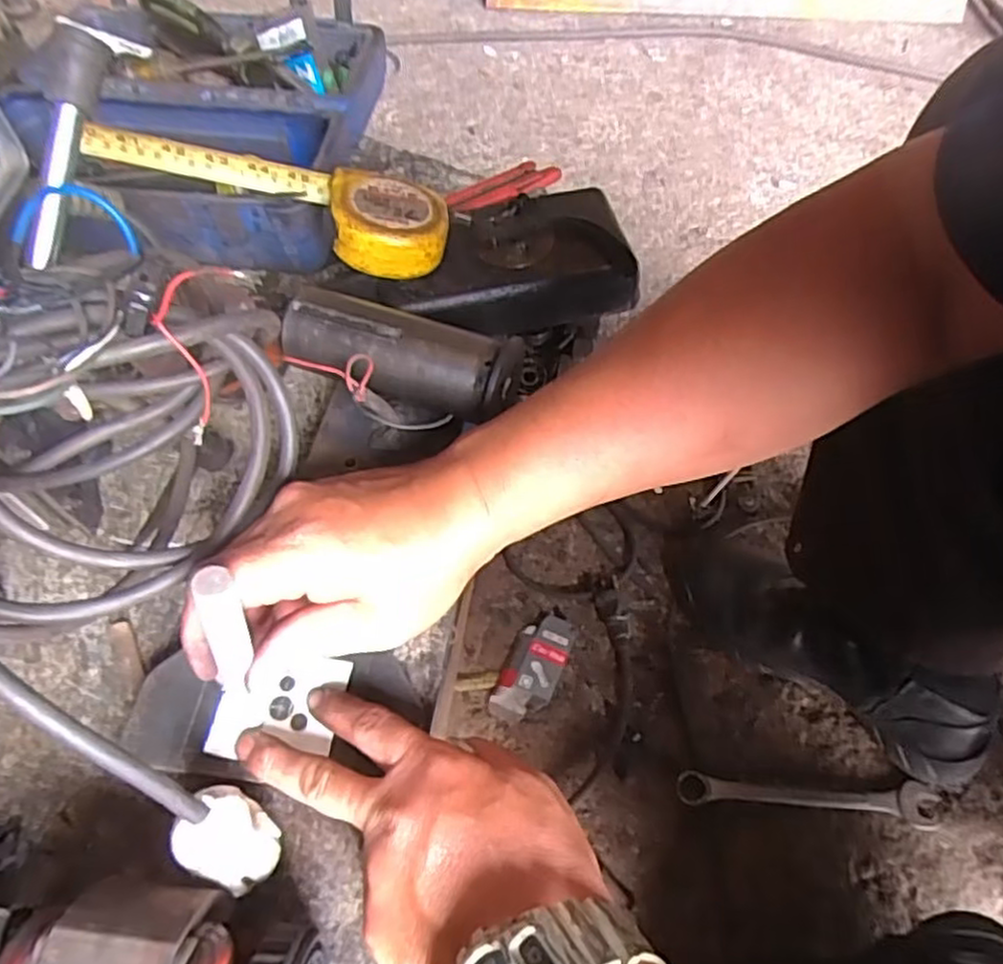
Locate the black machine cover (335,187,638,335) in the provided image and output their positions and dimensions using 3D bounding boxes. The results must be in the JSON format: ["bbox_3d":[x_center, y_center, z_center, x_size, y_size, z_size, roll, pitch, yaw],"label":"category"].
[{"bbox_3d":[-0.003,-0.155,0.504,0.174,0.047,0.094,-10,58,-4],"label":"black machine cover"}]

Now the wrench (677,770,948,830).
[{"bbox_3d":[0.268,0.275,0.633,0.223,0.016,0.034,4,59,3],"label":"wrench"}]

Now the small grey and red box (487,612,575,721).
[{"bbox_3d":[0.032,0.177,0.697,0.053,0.016,0.111,22,62,13],"label":"small grey and red box"}]

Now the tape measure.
[{"bbox_3d":[-0.149,-0.192,0.466,0.234,0.030,0.070,17,57,0],"label":"tape measure"}]

